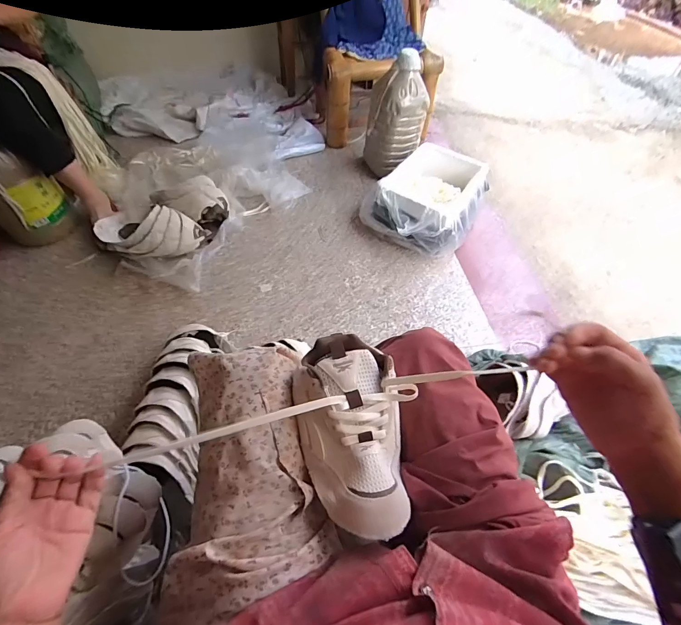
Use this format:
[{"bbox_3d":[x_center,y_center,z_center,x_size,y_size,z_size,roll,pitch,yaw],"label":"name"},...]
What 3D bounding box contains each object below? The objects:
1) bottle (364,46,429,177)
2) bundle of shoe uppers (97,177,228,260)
[{"bbox_3d":[0.201,-0.704,1.295,0.150,0.357,0.177,-23,58,-19],"label":"bottle"},{"bbox_3d":[-0.538,-0.295,1.118,0.260,0.131,0.361,30,57,18],"label":"bundle of shoe uppers"}]

